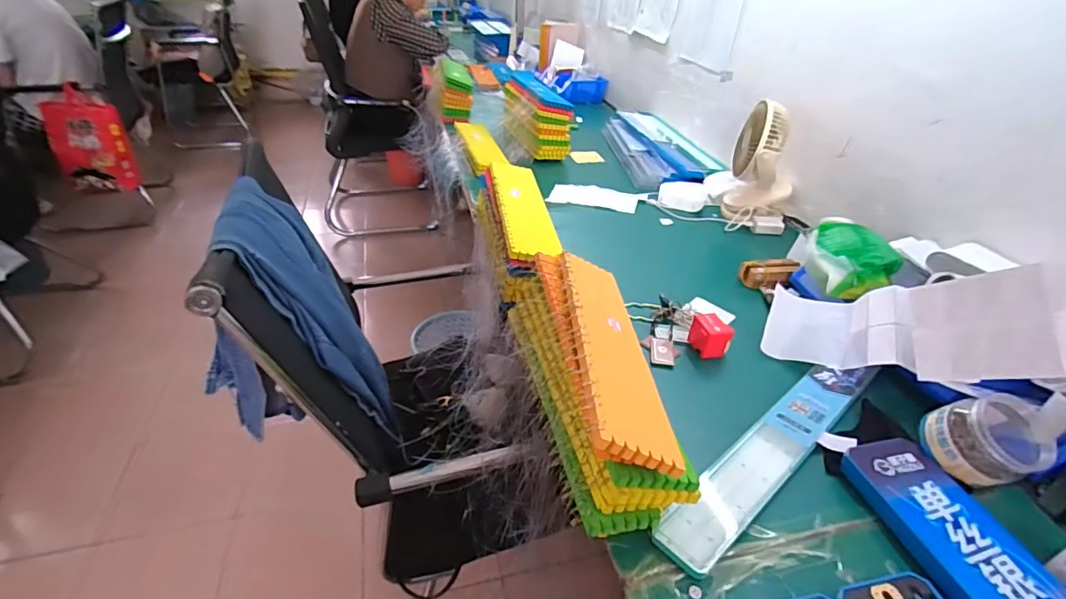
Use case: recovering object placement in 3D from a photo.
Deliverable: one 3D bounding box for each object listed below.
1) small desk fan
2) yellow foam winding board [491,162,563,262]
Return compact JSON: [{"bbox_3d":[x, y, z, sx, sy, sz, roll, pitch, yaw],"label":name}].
[{"bbox_3d":[0.442,-0.249,0.998,0.118,0.229,0.112,18,38,20],"label":"small desk fan"},{"bbox_3d":[-0.018,-0.155,0.849,0.079,0.014,0.368,4,32,-12],"label":"yellow foam winding board"}]

